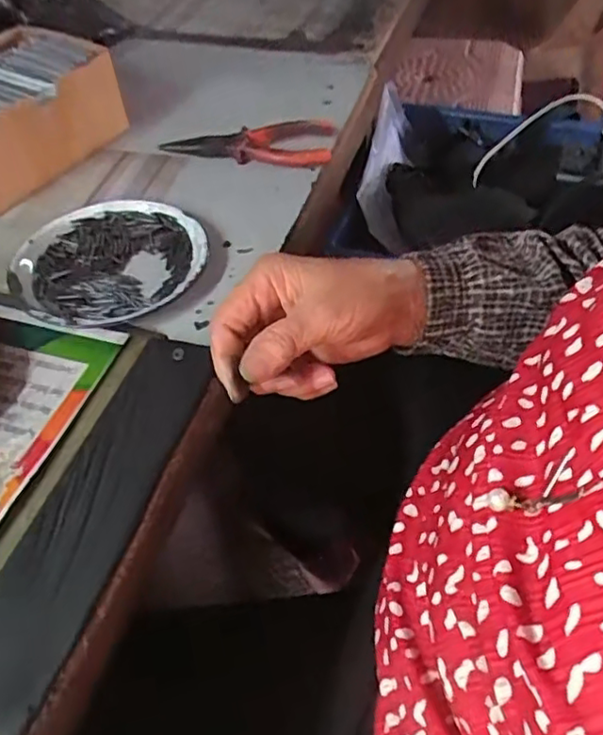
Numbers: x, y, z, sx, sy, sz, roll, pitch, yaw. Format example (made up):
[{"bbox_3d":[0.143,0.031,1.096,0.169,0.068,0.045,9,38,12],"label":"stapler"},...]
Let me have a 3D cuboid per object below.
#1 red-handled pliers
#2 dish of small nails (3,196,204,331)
[{"bbox_3d":[-0.047,-0.195,0.556,0.148,0.026,0.058,-3,49,1],"label":"red-handled pliers"},{"bbox_3d":[-0.137,-0.078,0.464,0.132,0.013,0.132,-2,49,2],"label":"dish of small nails"}]

